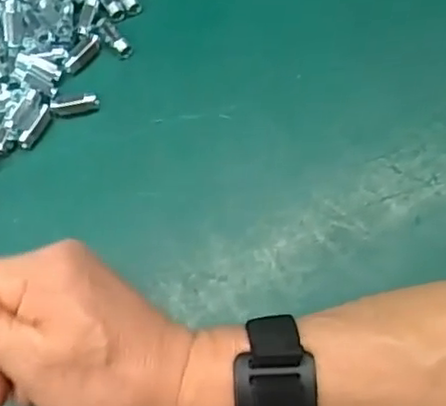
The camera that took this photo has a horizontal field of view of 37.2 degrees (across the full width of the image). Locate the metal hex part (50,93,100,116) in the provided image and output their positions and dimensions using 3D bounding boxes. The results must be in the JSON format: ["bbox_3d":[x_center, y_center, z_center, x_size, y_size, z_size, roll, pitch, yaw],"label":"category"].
[{"bbox_3d":[-0.090,-0.060,0.403,0.028,0.009,0.009,-15,70,-3],"label":"metal hex part"}]

